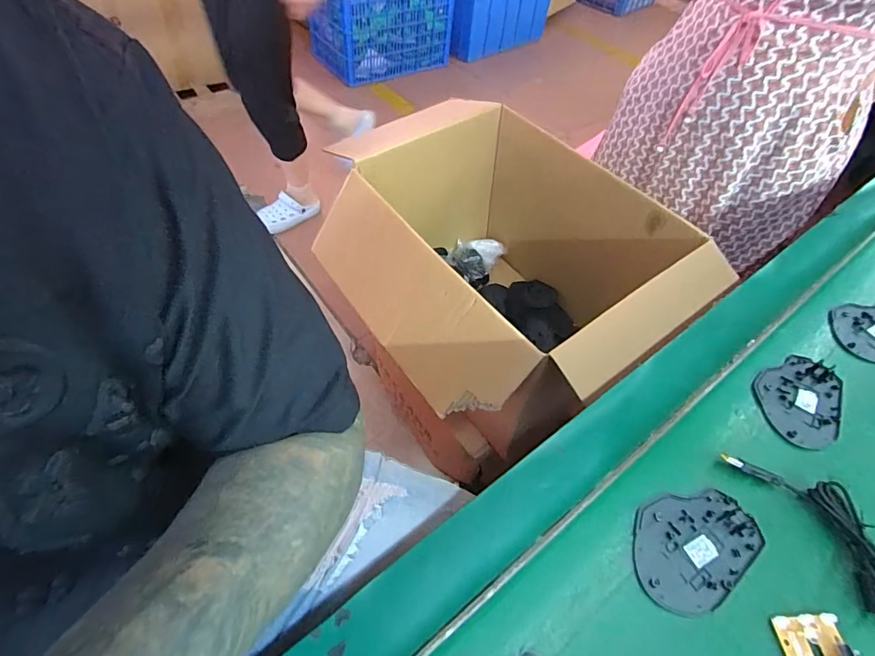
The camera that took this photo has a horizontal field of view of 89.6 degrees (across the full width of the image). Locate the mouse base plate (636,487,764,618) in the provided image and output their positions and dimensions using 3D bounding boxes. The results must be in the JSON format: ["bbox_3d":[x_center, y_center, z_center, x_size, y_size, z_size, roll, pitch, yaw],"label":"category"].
[{"bbox_3d":[0.197,0.165,0.339,0.109,0.004,0.073,-21,58,-20],"label":"mouse base plate"}]

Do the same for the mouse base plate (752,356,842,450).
[{"bbox_3d":[0.352,0.067,0.430,0.076,0.005,0.110,29,56,16],"label":"mouse base plate"}]

